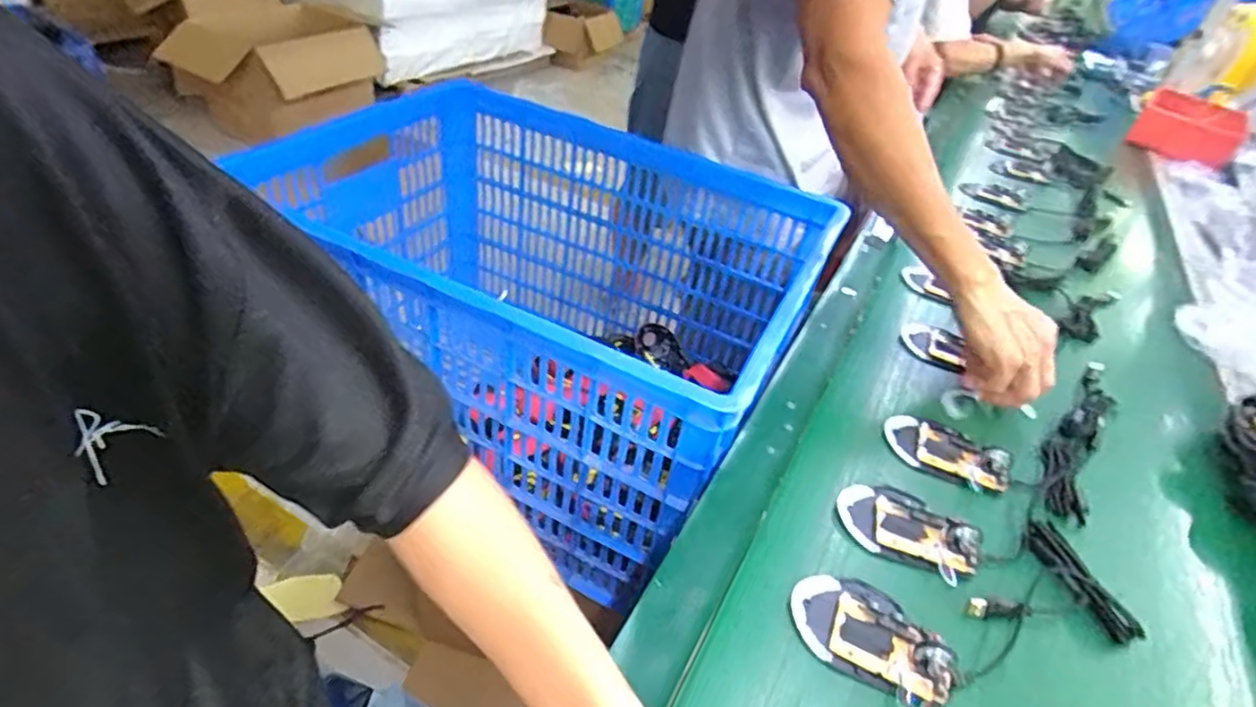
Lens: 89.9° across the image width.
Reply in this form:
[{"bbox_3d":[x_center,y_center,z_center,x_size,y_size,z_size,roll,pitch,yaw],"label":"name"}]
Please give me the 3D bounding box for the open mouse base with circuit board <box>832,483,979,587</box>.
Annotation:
[{"bbox_3d":[0.229,0.137,0.512,0.107,0.027,0.066,24,42,20],"label":"open mouse base with circuit board"}]

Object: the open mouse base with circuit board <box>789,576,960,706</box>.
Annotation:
[{"bbox_3d":[0.172,0.191,0.439,0.109,0.023,0.070,25,43,21],"label":"open mouse base with circuit board"}]

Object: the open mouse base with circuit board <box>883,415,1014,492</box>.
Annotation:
[{"bbox_3d":[0.296,0.088,0.583,0.109,0.023,0.058,26,43,22],"label":"open mouse base with circuit board"}]

